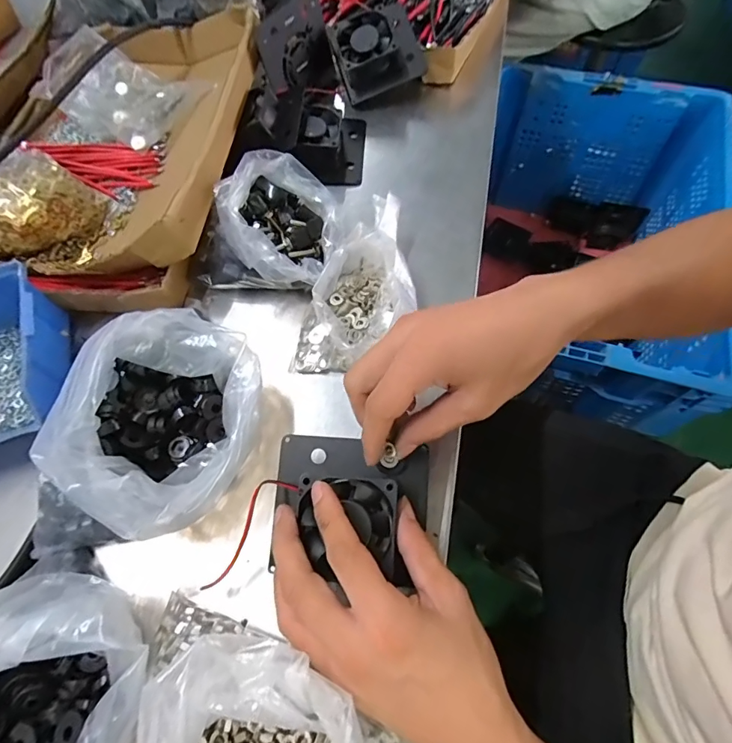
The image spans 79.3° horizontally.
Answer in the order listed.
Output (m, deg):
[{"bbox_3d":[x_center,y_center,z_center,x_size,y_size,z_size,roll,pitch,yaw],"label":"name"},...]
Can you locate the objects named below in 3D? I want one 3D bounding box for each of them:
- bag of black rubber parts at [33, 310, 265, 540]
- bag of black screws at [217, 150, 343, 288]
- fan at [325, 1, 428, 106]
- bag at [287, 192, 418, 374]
[{"bbox_3d":[-0.130,0.026,0.298,0.115,0.074,0.155,-7,64,0],"label":"bag of black rubber parts"},{"bbox_3d":[-0.069,-0.119,0.371,0.090,0.075,0.103,-19,64,-6],"label":"bag of black screws"},{"bbox_3d":[0.012,-0.348,0.484,0.090,0.057,0.086,-21,64,-7],"label":"fan"},{"bbox_3d":[0.001,-0.067,0.360,0.079,0.046,0.158,25,68,14],"label":"bag"}]

